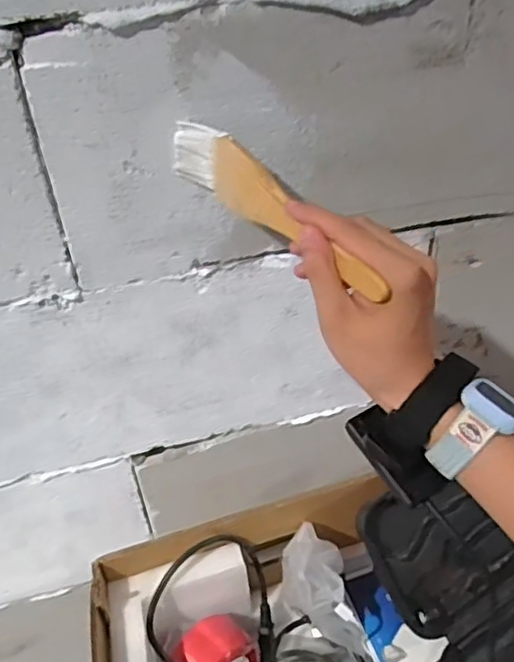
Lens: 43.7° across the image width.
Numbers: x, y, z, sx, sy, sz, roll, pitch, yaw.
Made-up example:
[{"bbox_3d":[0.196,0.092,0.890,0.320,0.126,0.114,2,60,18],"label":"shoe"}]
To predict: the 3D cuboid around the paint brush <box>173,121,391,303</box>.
[{"bbox_3d":[0.009,-0.078,0.416,0.021,0.048,0.192,-28,53,-27],"label":"paint brush"}]

